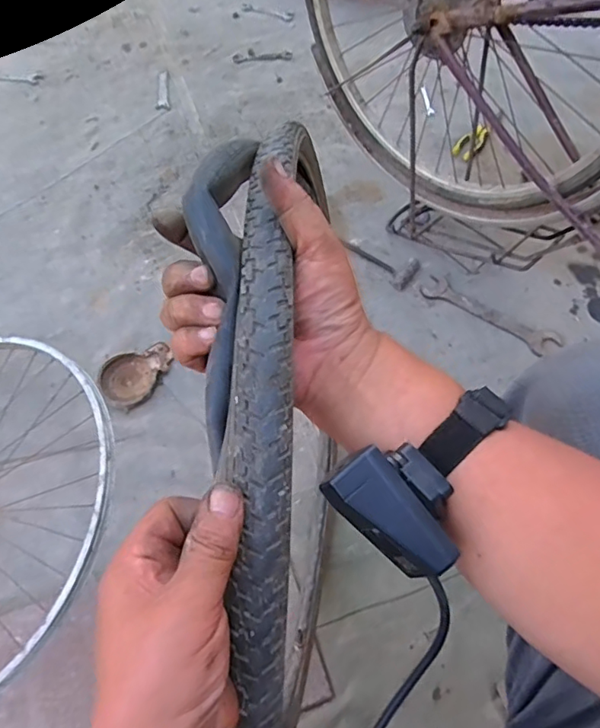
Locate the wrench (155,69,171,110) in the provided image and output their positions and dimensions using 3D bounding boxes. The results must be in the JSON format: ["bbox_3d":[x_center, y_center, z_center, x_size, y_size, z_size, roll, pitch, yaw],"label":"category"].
[{"bbox_3d":[-0.342,-0.683,1.342,0.035,0.005,0.147,-7,65,-5],"label":"wrench"}]

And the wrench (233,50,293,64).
[{"bbox_3d":[-0.099,-0.812,1.424,0.154,0.004,0.040,-5,65,-4],"label":"wrench"}]

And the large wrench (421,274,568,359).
[{"bbox_3d":[0.358,-0.095,1.027,0.275,0.009,0.057,34,69,27],"label":"large wrench"}]

